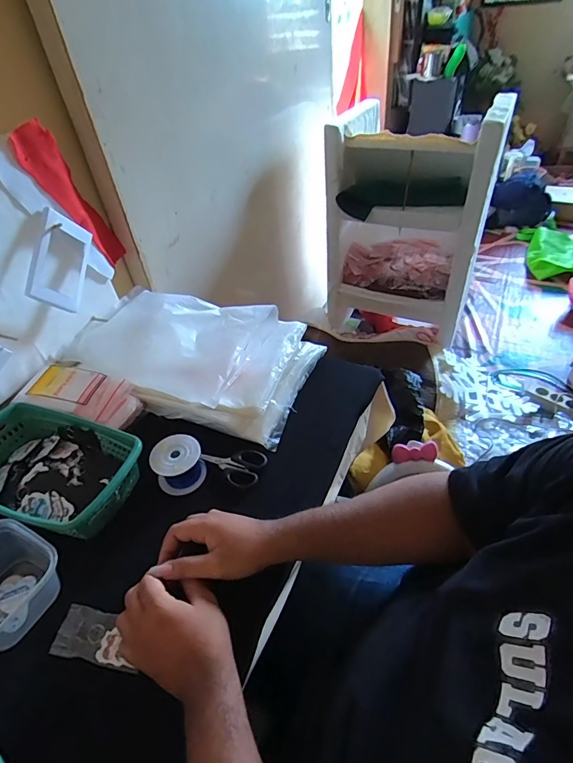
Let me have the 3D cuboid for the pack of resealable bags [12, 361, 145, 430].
[{"bbox_3d":[-0.329,0.024,0.652,0.183,0.057,0.094,8,44,15],"label":"pack of resealable bags"}]

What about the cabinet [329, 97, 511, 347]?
[{"bbox_3d":[0.395,-0.490,1.410,0.498,0.697,0.357,10,45,17],"label":"cabinet"}]

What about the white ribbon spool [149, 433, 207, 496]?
[{"bbox_3d":[-0.147,0.114,0.563,0.065,0.055,0.059,-17,44,-11],"label":"white ribbon spool"}]

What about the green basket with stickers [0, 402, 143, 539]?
[{"bbox_3d":[-0.326,0.117,0.557,0.246,0.056,0.150,13,46,19],"label":"green basket with stickers"}]

